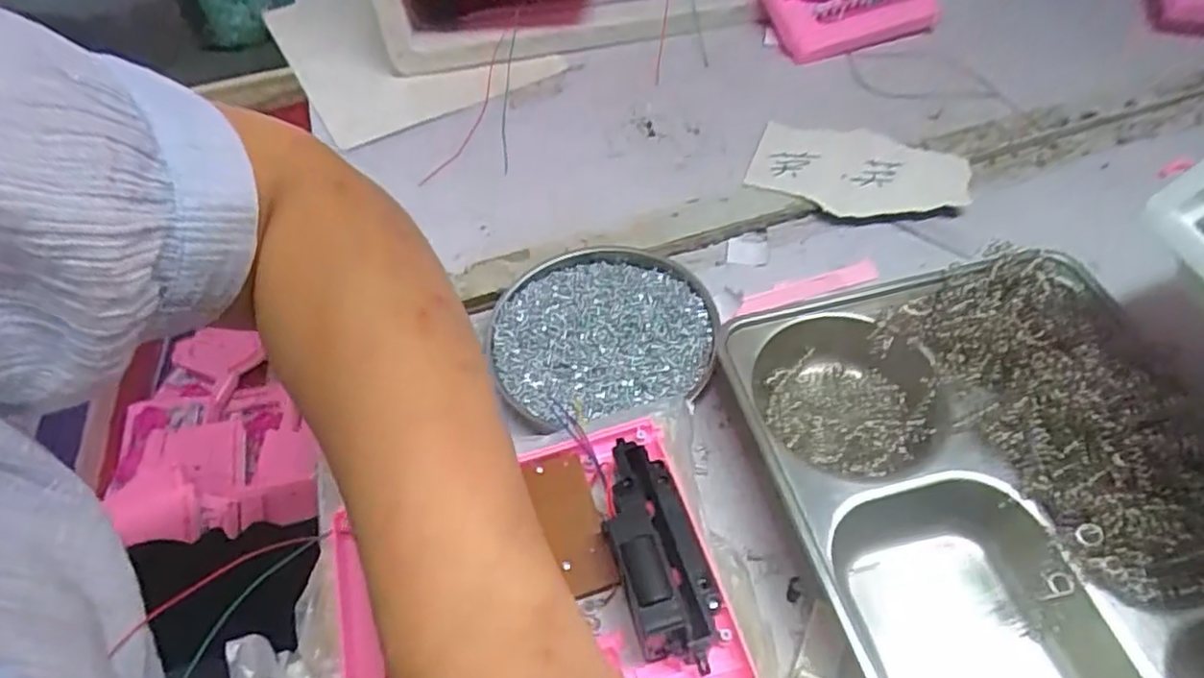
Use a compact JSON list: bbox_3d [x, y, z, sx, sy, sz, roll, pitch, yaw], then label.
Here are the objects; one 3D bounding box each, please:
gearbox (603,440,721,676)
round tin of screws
[{"bbox_3d":[0.023,0.090,0.310,0.037,0.029,0.098,-16,53,-7],"label":"gearbox"},{"bbox_3d":[0.000,-0.003,0.420,0.128,0.015,0.126,-3,52,3],"label":"round tin of screws"}]

